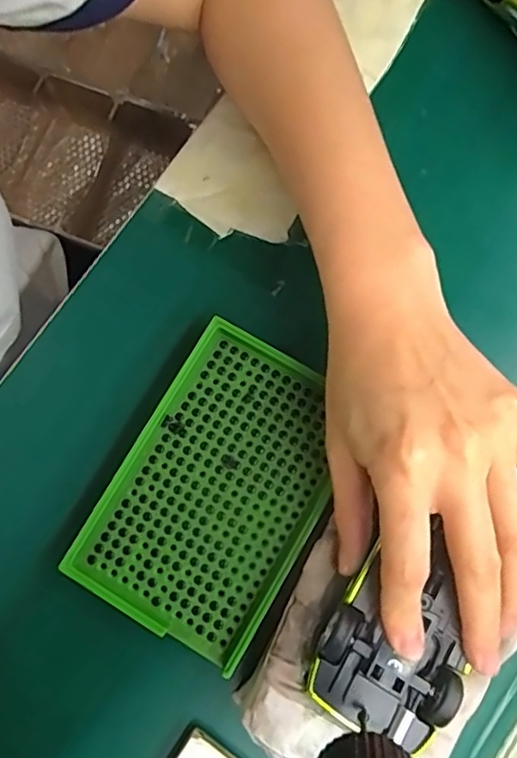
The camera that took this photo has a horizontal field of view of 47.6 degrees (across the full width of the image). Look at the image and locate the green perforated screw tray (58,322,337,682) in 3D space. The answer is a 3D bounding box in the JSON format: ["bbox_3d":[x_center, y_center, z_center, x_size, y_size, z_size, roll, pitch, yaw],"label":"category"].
[{"bbox_3d":[-0.018,0.050,0.273,0.092,0.011,0.134,30,82,7],"label":"green perforated screw tray"}]

